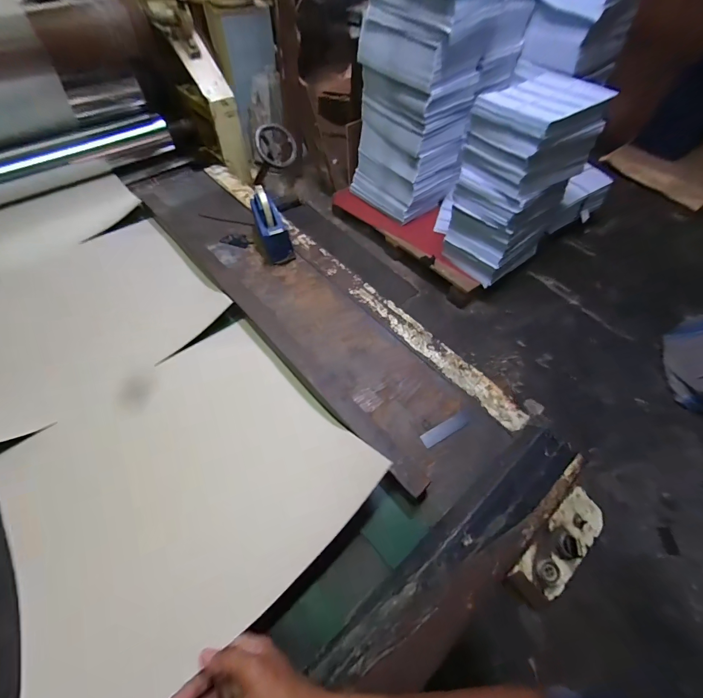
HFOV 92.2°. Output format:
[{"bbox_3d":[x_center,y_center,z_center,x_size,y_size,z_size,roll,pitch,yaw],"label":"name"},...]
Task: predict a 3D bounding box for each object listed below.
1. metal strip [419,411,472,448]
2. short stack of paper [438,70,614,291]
[{"bbox_3d":[0.159,0.133,0.564,0.091,0.004,0.024,-28,61,-10],"label":"metal strip"},{"bbox_3d":[0.773,-0.770,1.597,0.491,0.720,0.389,-31,62,-21],"label":"short stack of paper"}]

